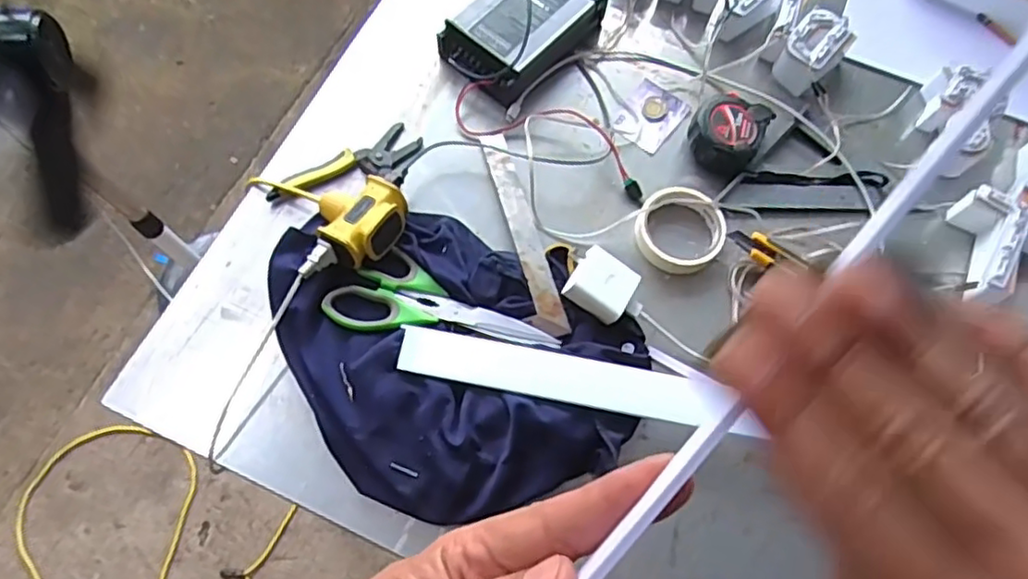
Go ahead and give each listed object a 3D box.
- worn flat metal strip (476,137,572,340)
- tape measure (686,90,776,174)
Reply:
[{"bbox_3d":[0.006,-0.065,0.679,0.032,0.005,0.249,-13,64,-9],"label":"worn flat metal strip"},{"bbox_3d":[0.235,-0.169,0.723,0.078,0.032,0.094,24,72,8],"label":"tape measure"}]

